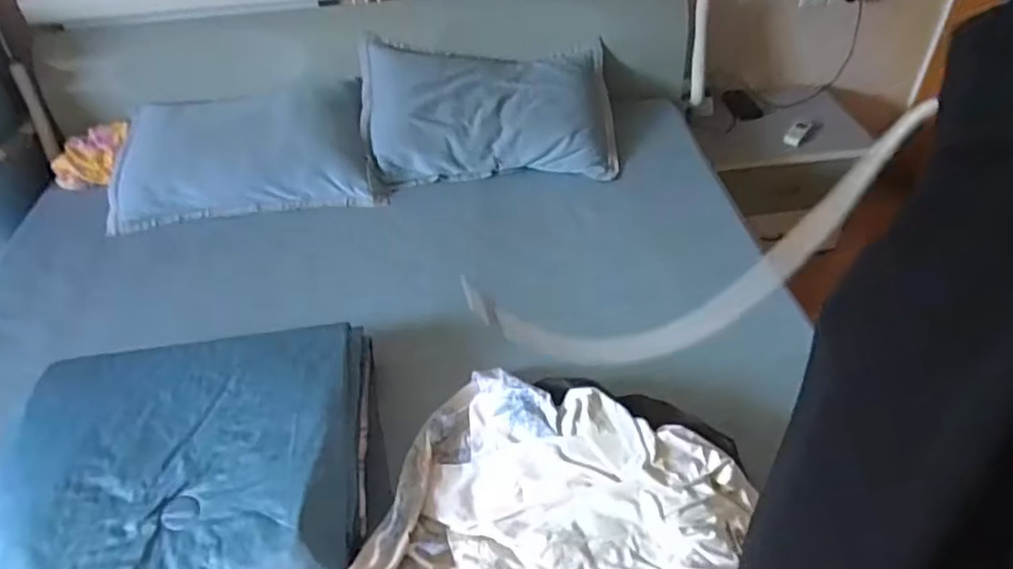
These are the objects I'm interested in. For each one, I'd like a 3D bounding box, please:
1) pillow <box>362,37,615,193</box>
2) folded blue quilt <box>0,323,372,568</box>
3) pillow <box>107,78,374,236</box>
[{"bbox_3d":[-0.047,-0.465,1.804,0.677,0.103,0.428,0,77,-3],"label":"pillow"},{"bbox_3d":[-0.506,0.308,1.039,0.551,0.131,0.512,-6,42,-3],"label":"folded blue quilt"},{"bbox_3d":[-0.688,-0.345,1.735,0.634,0.092,0.405,-11,69,-5],"label":"pillow"}]

